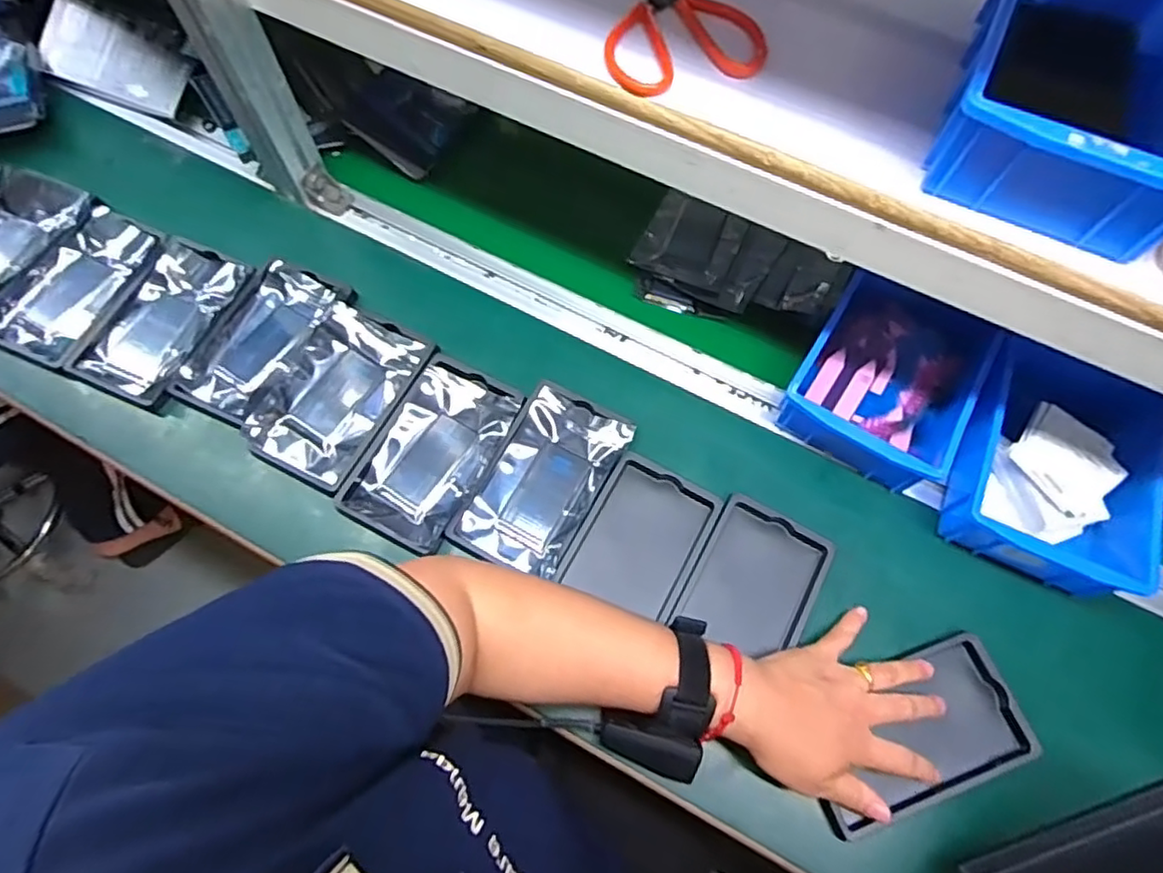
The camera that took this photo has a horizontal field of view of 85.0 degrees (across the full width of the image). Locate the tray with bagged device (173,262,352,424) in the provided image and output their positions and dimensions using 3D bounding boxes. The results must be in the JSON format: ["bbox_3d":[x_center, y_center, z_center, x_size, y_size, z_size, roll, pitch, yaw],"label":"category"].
[{"bbox_3d":[-0.287,-0.089,0.570,0.088,0.021,0.156,25,70,8],"label":"tray with bagged device"}]

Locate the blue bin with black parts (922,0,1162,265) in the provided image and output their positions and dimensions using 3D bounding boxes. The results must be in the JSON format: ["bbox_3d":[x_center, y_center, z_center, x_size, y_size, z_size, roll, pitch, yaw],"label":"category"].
[{"bbox_3d":[0.291,-0.206,0.364,0.127,0.065,0.203,25,68,9],"label":"blue bin with black parts"}]

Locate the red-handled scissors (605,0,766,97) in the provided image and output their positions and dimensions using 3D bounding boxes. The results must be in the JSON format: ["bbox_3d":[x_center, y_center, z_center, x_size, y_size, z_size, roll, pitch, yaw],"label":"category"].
[{"bbox_3d":[0.070,-0.264,0.412,0.099,0.014,0.113,12,66,3],"label":"red-handled scissors"}]

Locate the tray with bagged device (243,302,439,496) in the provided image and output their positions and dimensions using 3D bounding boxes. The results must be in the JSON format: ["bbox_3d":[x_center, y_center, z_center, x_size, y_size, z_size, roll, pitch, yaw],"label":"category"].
[{"bbox_3d":[-0.210,-0.038,0.548,0.101,0.013,0.154,27,70,9],"label":"tray with bagged device"}]

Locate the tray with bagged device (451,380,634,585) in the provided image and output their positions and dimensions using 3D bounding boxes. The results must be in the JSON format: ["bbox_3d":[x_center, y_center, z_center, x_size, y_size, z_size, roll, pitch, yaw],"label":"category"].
[{"bbox_3d":[-0.031,0.036,0.528,0.093,0.026,0.155,27,70,9],"label":"tray with bagged device"}]

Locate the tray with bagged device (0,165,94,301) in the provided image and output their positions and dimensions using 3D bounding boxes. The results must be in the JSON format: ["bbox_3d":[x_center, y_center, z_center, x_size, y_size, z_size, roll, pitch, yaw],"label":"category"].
[{"bbox_3d":[-0.546,-0.183,0.599,0.100,0.013,0.152,21,70,7],"label":"tray with bagged device"}]

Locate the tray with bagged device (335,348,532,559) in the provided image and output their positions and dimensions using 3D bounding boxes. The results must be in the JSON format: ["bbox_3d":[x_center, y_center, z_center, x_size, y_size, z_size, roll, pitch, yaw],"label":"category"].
[{"bbox_3d":[-0.123,0.011,0.530,0.094,0.010,0.153,27,70,9],"label":"tray with bagged device"}]

